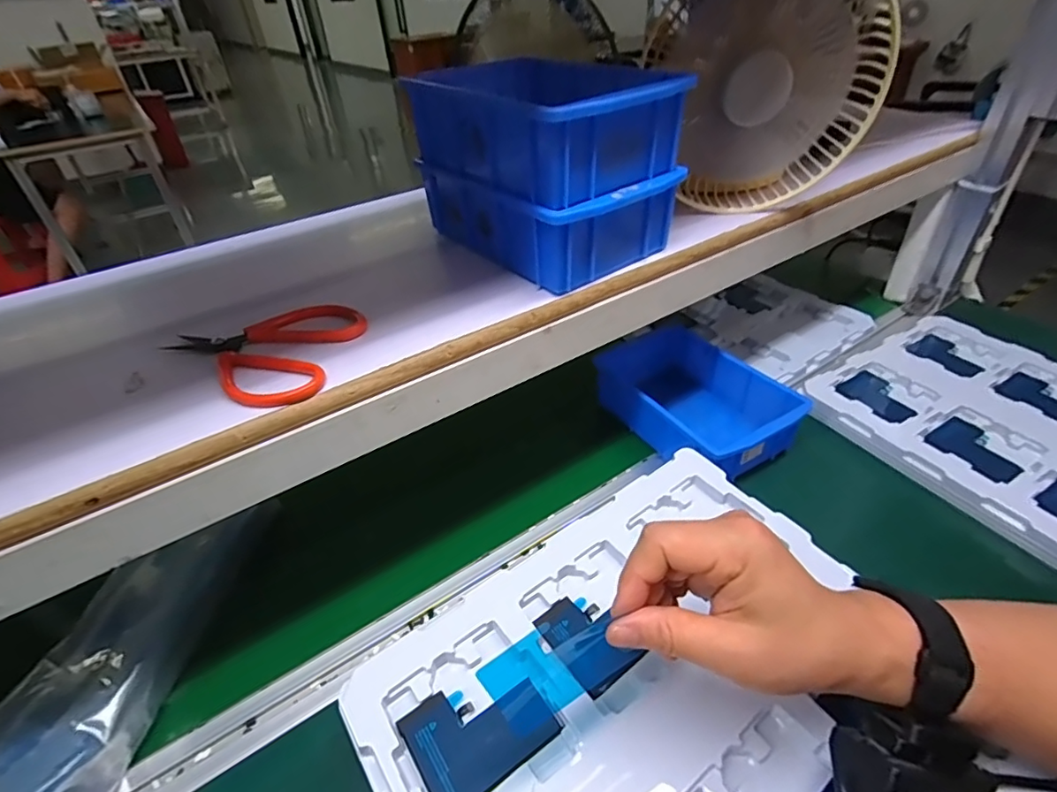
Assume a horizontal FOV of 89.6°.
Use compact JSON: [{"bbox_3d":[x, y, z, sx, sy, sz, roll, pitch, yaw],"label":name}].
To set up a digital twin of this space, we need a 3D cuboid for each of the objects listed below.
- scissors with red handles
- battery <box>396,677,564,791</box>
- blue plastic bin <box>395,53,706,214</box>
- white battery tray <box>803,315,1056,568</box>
[{"bbox_3d":[-0.175,-0.030,0.341,0.115,0.013,0.094,4,39,11],"label":"scissors with red handles"},{"bbox_3d":[-0.028,0.190,0.306,0.075,0.006,0.059,-27,44,-26],"label":"battery"},{"bbox_3d":[0.015,-0.203,0.402,0.129,0.058,0.178,-29,44,-27],"label":"blue plastic bin"},{"bbox_3d":[0.505,0.028,0.553,0.284,0.020,0.319,-20,41,-19],"label":"white battery tray"}]

